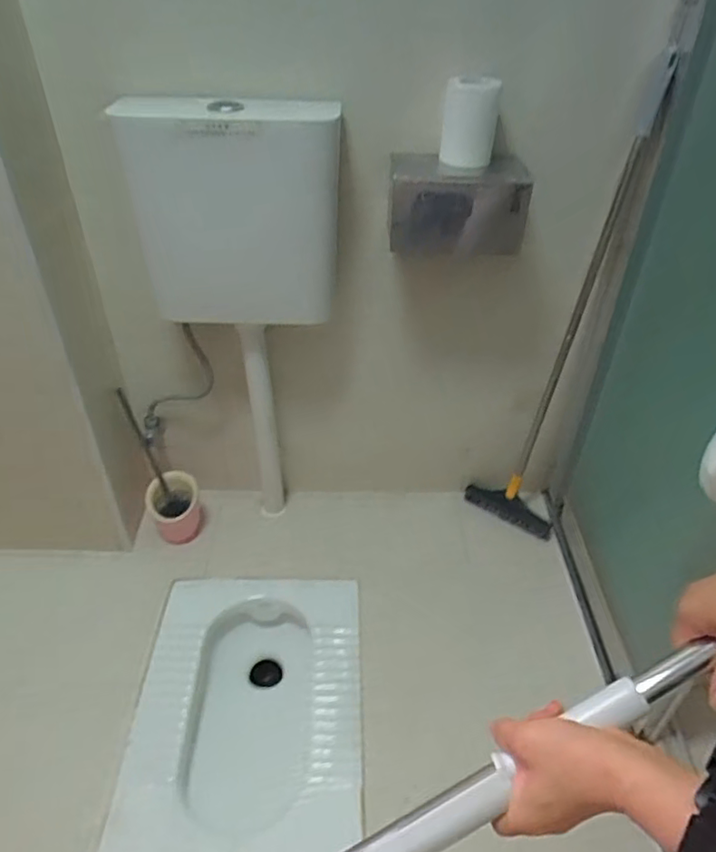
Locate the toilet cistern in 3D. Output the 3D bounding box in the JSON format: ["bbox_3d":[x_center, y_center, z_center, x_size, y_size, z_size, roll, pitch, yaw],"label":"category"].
[{"bbox_3d":[-0.209,-0.358,1.064,0.354,0.374,0.129,2,39,1],"label":"toilet cistern"}]

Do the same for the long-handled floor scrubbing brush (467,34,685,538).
[{"bbox_3d":[0.394,-0.178,1.236,0.212,0.974,0.179,9,39,9],"label":"long-handled floor scrubbing brush"}]

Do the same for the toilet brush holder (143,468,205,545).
[{"bbox_3d":[-0.426,0.201,1.414,0.122,0.144,0.093,-16,42,-21],"label":"toilet brush holder"}]

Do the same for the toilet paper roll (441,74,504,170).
[{"bbox_3d":[0.180,-0.490,0.973,0.083,0.132,0.070,9,39,10],"label":"toilet paper roll"}]

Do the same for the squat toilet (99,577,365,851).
[{"bbox_3d":[-0.200,0.574,1.193,0.416,0.187,0.556,0,39,-2],"label":"squat toilet"}]

